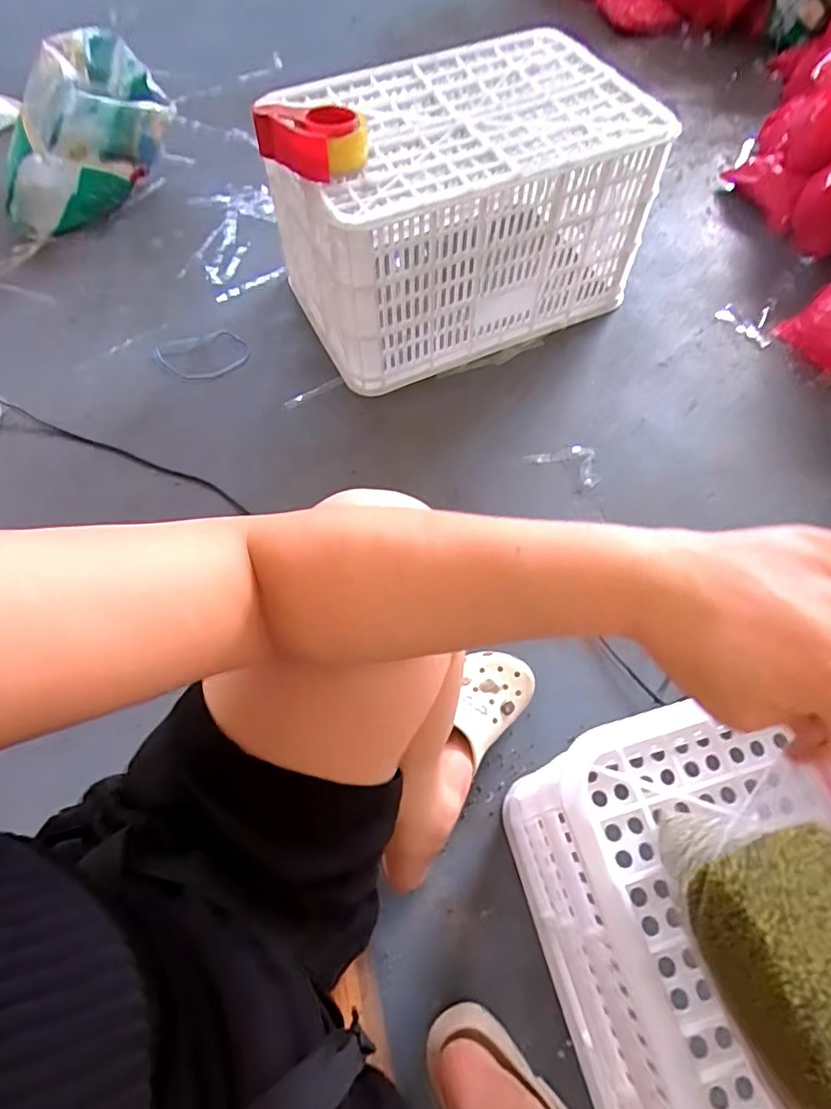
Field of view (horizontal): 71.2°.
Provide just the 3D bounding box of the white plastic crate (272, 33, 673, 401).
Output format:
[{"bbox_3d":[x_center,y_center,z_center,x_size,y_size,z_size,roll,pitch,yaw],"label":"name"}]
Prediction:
[{"bbox_3d":[0.063,-0.622,1.073,0.593,0.344,0.396,-22,64,-11],"label":"white plastic crate"}]

